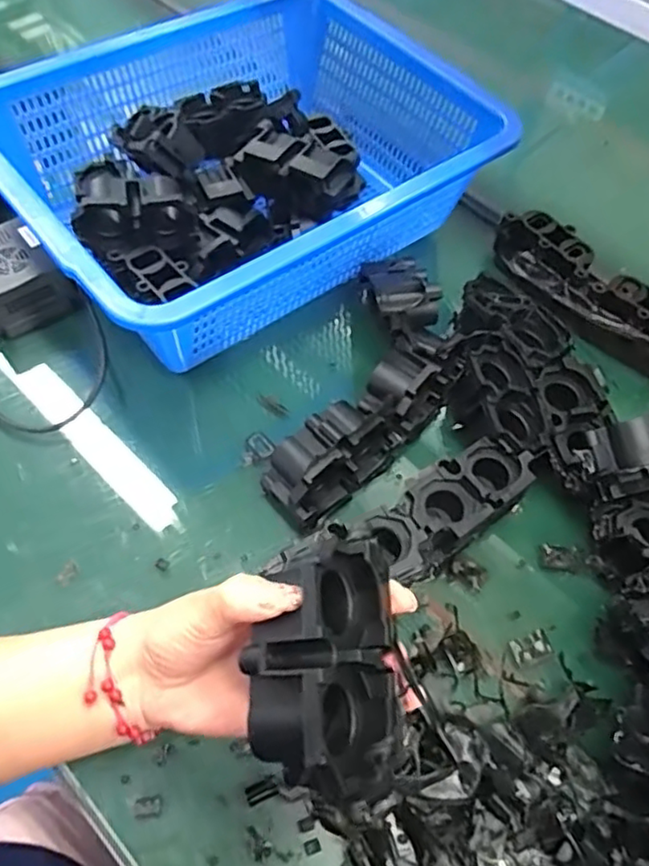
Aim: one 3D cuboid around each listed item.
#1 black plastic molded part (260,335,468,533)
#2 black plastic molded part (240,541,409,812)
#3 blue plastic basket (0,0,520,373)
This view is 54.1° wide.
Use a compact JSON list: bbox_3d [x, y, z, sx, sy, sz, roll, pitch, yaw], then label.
[{"bbox_3d":[0.039,-0.014,0.486,0.056,0.056,0.199,39,65,19],"label":"black plastic molded part"},{"bbox_3d":[0.000,0.098,0.267,0.063,0.044,0.101,-3,60,-5],"label":"black plastic molded part"},{"bbox_3d":[-0.068,-0.235,0.564,0.386,0.110,0.308,-34,67,-21],"label":"blue plastic basket"}]

